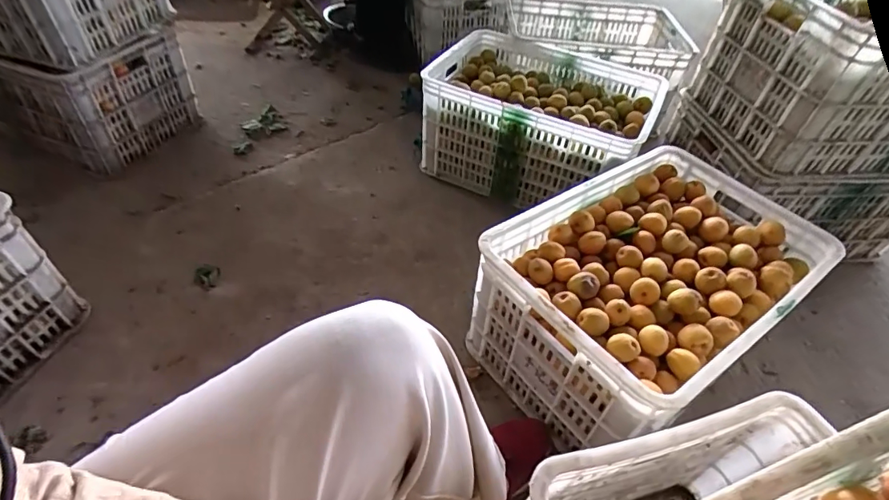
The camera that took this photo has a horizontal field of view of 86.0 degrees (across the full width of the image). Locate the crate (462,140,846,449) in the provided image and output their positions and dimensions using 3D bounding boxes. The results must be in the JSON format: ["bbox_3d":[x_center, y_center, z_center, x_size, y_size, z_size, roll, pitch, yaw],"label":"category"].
[{"bbox_3d":[0.354,0.069,0.852,0.534,0.252,0.353,-26,54,-25],"label":"crate"}]

